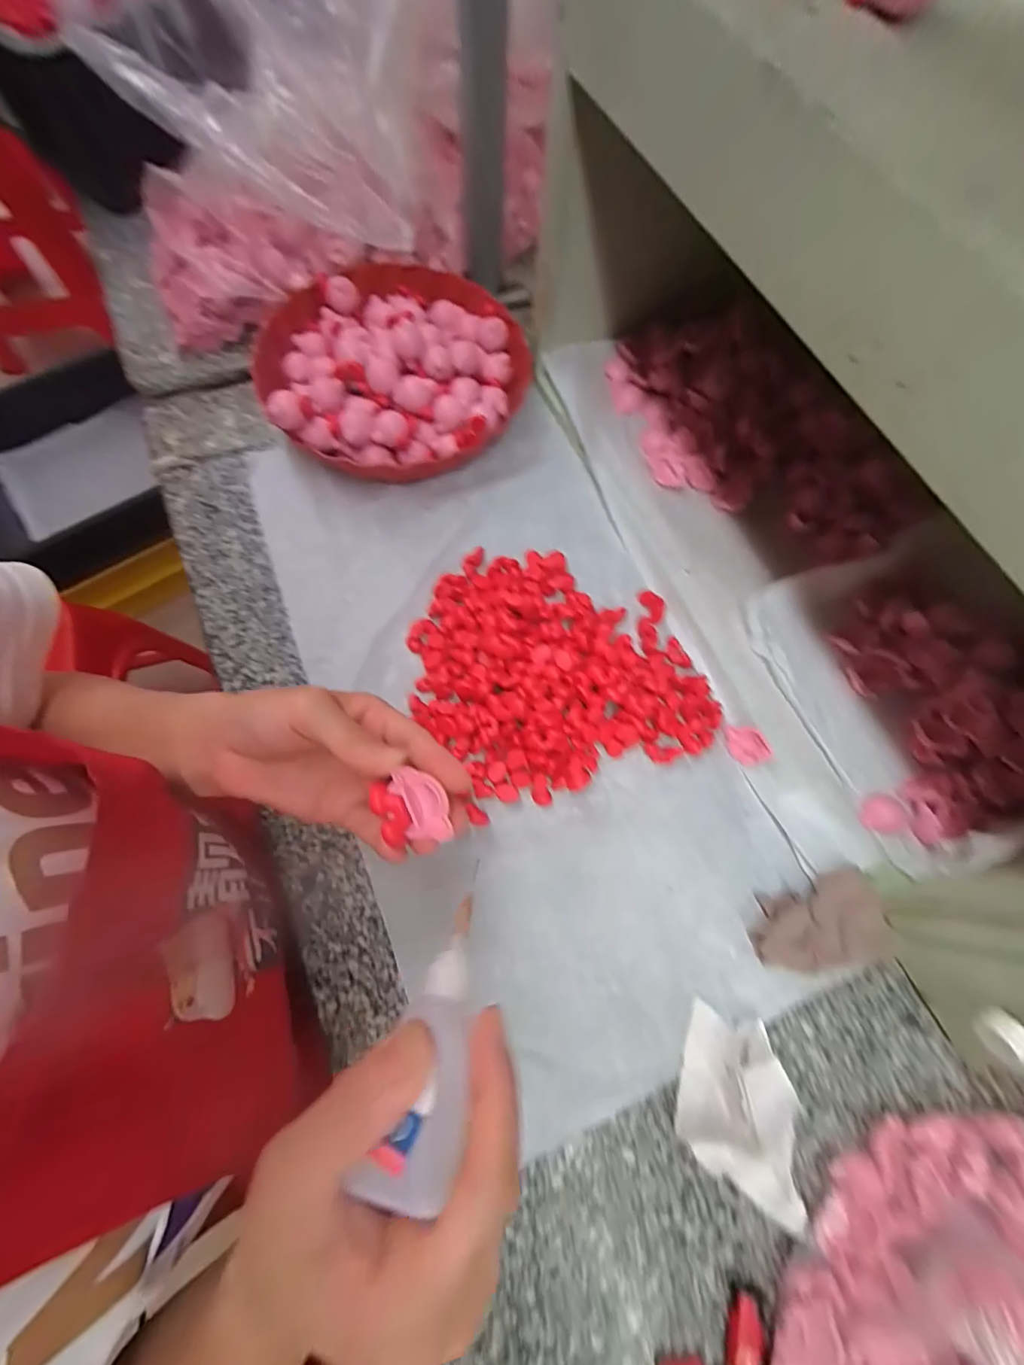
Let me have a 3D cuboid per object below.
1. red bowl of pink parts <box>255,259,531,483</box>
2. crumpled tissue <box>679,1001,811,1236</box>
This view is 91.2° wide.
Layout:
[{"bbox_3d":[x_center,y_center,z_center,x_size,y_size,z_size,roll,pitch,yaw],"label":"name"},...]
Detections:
[{"bbox_3d":[-0.110,-0.297,0.468,0.237,0.073,0.234,1,71,-3],"label":"red bowl of pink parts"},{"bbox_3d":[0.149,0.270,0.307,0.078,0.046,0.098,16,71,3],"label":"crumpled tissue"}]

